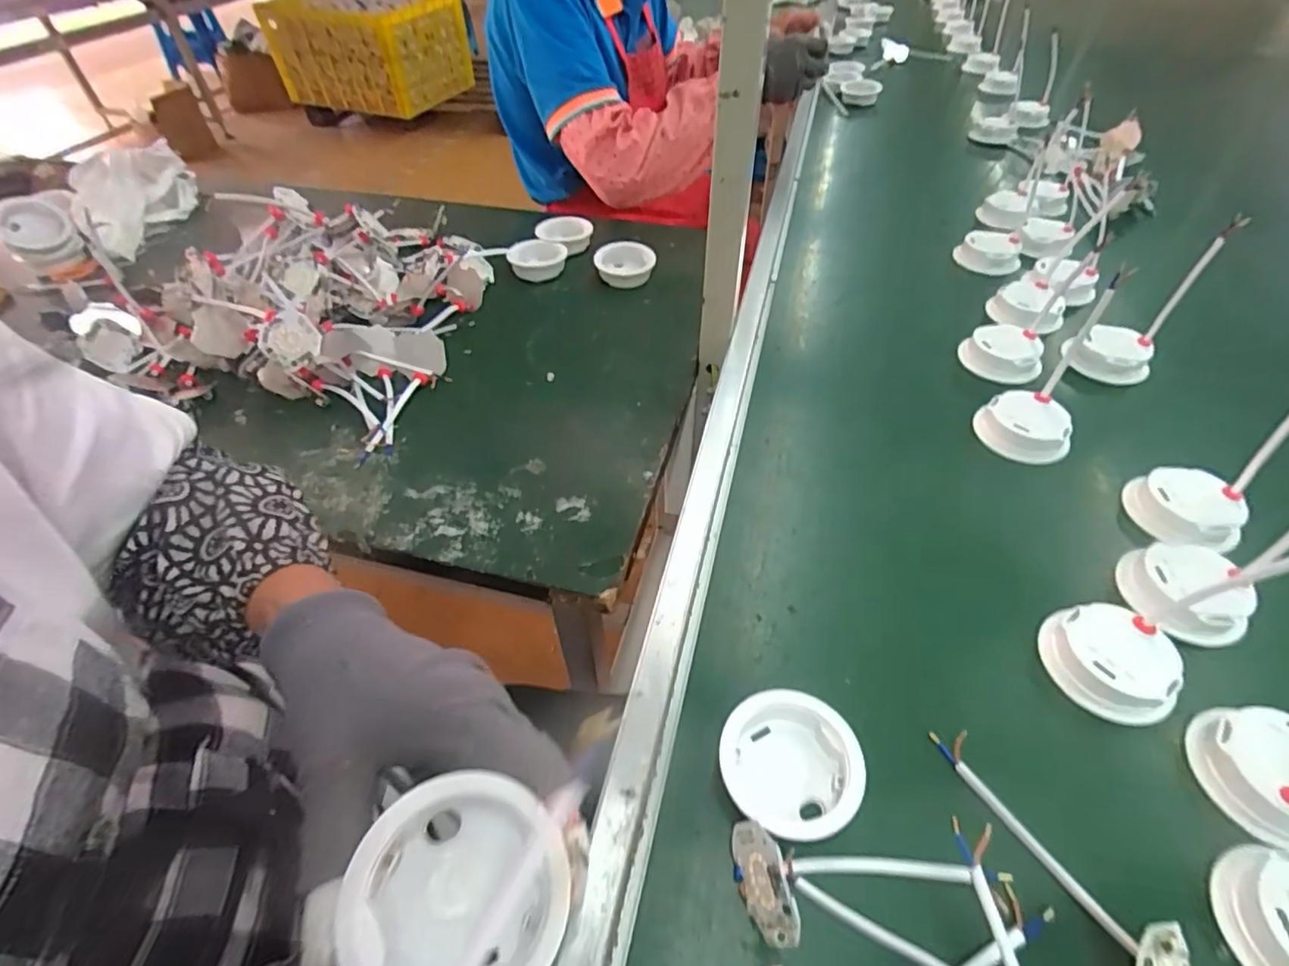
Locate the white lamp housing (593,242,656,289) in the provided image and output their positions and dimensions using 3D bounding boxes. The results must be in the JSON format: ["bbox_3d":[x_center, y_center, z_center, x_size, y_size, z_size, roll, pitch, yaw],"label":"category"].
[{"bbox_3d":[-0.024,-0.265,0.734,0.074,0.034,0.063,-1,45,0],"label":"white lamp housing"}]

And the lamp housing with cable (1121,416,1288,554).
[{"bbox_3d":[0.391,-0.019,0.399,0.060,0.133,0.069,-32,52,-27],"label":"lamp housing with cable"}]

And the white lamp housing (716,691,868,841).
[{"bbox_3d":[0.078,0.150,0.320,0.068,0.023,0.071,1,47,-1],"label":"white lamp housing"}]

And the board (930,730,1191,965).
[{"bbox_3d":[0.201,0.176,0.285,0.043,0.034,0.138,-13,46,-11],"label":"board"}]

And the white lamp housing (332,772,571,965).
[{"bbox_3d":[-0.061,0.143,0.203,0.067,0.037,0.066,-5,45,-1],"label":"white lamp housing"}]

